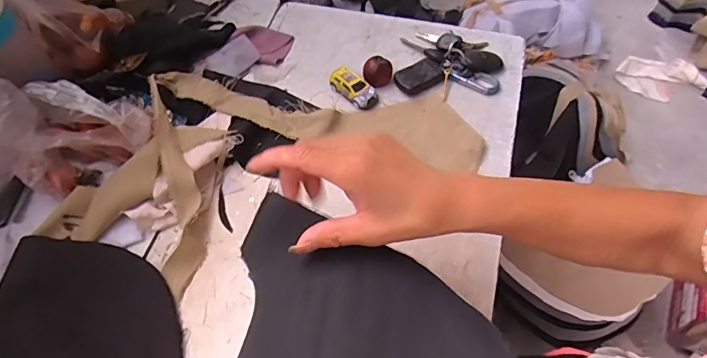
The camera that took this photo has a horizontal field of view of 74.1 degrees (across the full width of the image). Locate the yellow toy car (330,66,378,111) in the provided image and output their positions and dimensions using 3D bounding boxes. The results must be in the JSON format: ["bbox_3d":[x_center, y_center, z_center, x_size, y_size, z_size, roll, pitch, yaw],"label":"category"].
[{"bbox_3d":[0.000,-0.112,0.563,0.032,0.022,0.064,-41,65,-20],"label":"yellow toy car"}]

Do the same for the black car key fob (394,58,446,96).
[{"bbox_3d":[0.081,-0.126,0.569,0.058,0.019,0.038,-32,62,-15],"label":"black car key fob"}]

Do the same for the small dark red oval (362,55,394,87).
[{"bbox_3d":[0.030,-0.131,0.573,0.035,0.026,0.030,-9,59,-2],"label":"small dark red oval"}]

